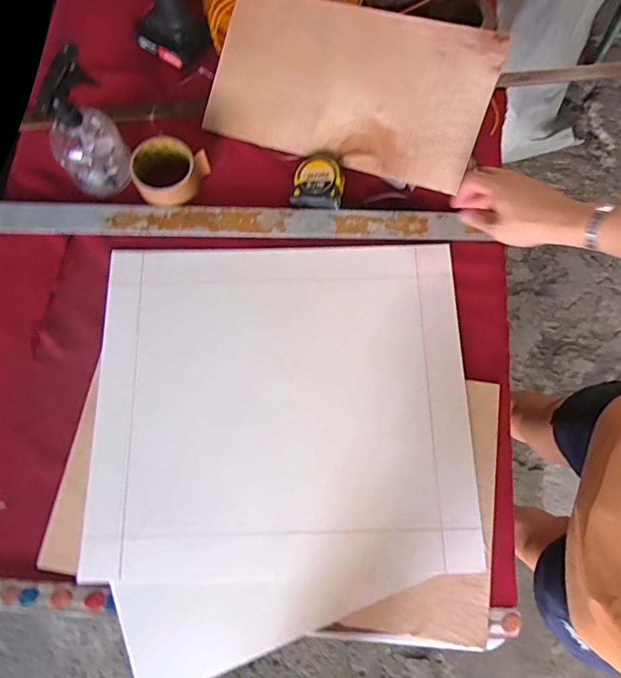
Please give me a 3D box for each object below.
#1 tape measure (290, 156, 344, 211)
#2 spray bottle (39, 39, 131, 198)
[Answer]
[{"bbox_3d":[0.012,-0.210,0.661,0.066,0.033,0.070,12,75,4],"label":"tape measure"},{"bbox_3d":[-0.284,-0.258,0.605,0.089,0.163,0.080,-37,77,-9],"label":"spray bottle"}]

